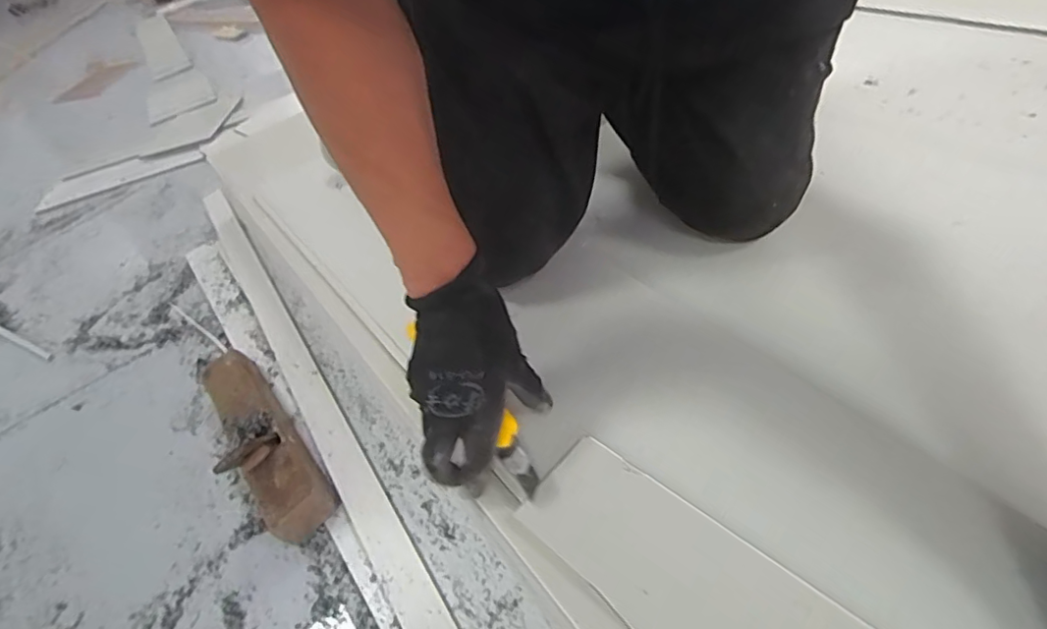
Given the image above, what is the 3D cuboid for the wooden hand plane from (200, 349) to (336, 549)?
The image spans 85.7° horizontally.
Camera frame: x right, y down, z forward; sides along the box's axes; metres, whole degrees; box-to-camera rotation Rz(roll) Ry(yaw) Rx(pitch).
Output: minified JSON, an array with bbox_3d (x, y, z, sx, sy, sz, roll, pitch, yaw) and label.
[{"bbox_3d":[-0.304,0.113,0.612,0.073,0.110,0.284,-35,48,-22],"label":"wooden hand plane"}]

